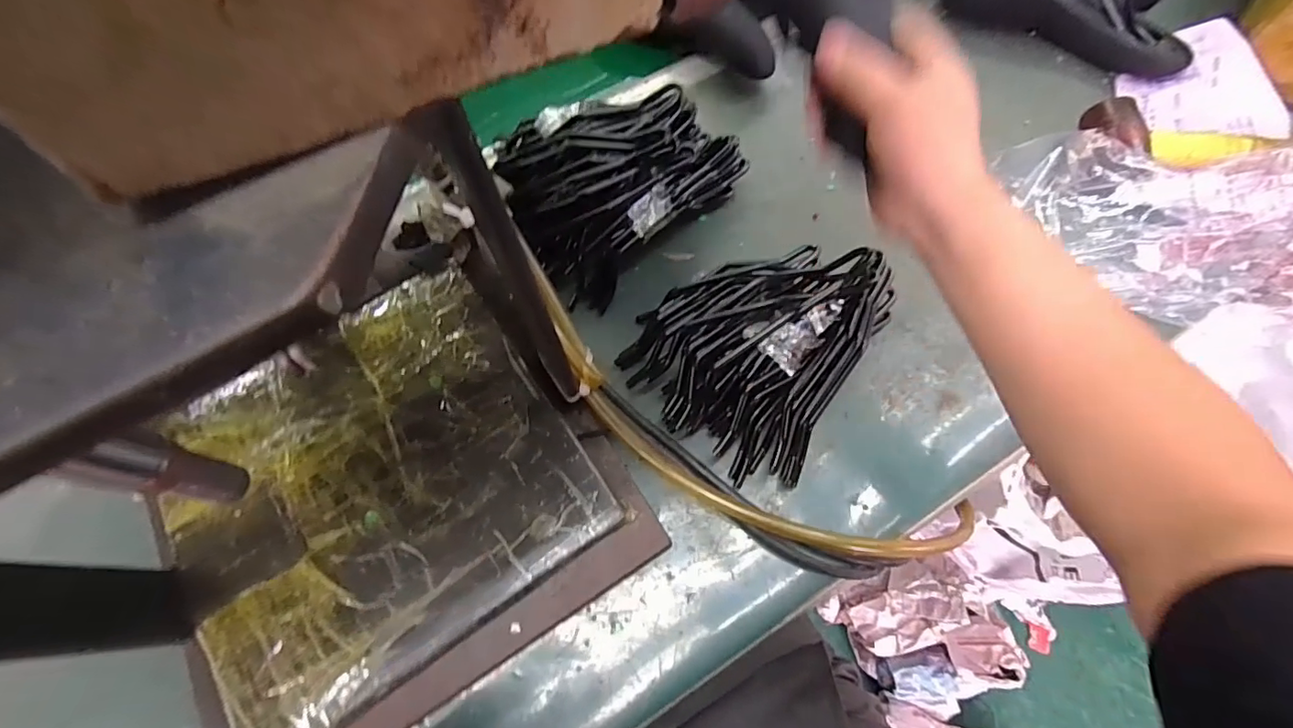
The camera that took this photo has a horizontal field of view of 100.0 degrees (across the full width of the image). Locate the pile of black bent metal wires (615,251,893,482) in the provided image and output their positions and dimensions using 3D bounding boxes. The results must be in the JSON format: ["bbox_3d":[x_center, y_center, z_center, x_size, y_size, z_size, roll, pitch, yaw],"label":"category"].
[{"bbox_3d":[0.096,-0.027,0.461,0.177,0.066,0.214,36,73,17],"label":"pile of black bent metal wires"}]

